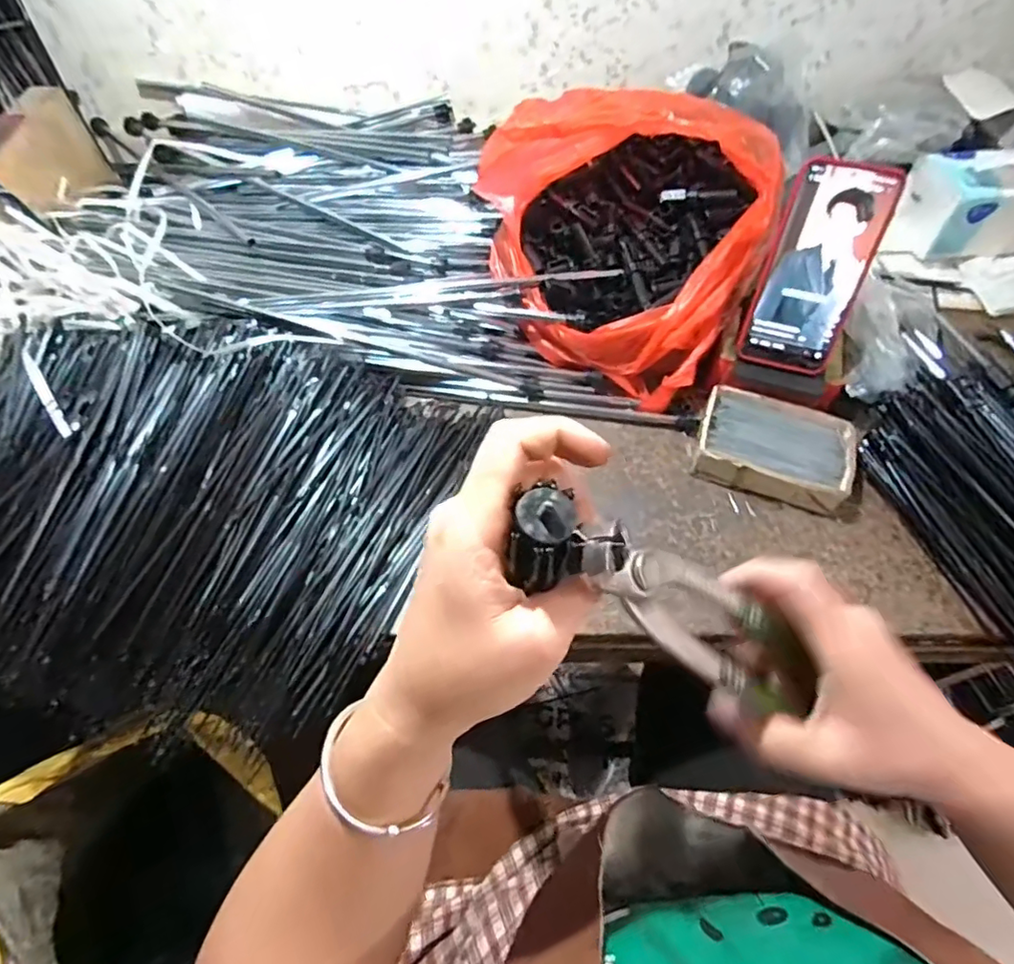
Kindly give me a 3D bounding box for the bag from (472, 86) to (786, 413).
[{"bbox_3d":[0.126,-0.249,0.547,0.237,0.182,0.244,35,64,22],"label":"bag"}]

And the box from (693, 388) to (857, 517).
[{"bbox_3d":[0.243,-0.031,0.521,0.130,0.041,0.093,14,58,11],"label":"box"}]

